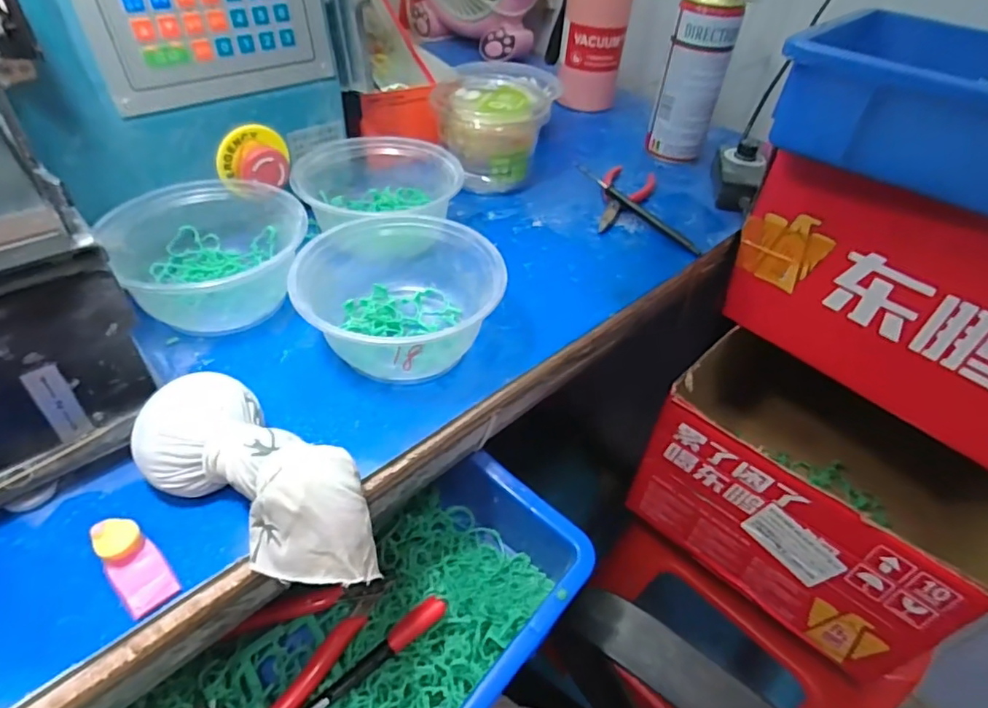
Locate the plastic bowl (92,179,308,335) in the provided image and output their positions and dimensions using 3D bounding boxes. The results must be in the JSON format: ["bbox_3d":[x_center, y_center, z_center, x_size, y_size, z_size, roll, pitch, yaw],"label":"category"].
[{"bbox_3d":[-0.205,-0.072,0.415,0.116,0.060,0.118,3,44,-3],"label":"plastic bowl"}]

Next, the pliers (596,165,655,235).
[{"bbox_3d":[0.125,-0.156,0.561,0.050,0.014,0.121,21,46,15],"label":"pliers"}]

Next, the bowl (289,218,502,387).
[{"bbox_3d":[-0.064,-0.040,0.390,0.132,0.063,0.133,-3,44,-9],"label":"bowl"}]

